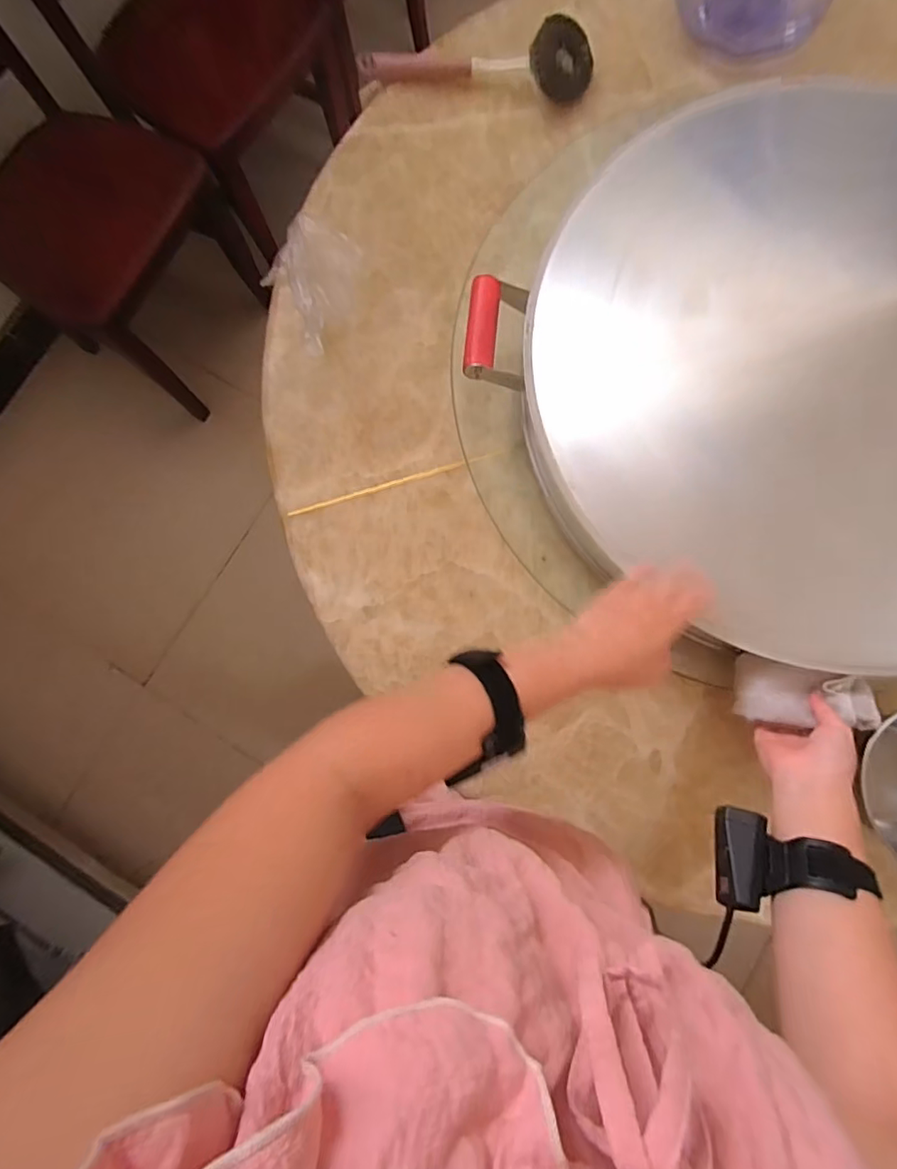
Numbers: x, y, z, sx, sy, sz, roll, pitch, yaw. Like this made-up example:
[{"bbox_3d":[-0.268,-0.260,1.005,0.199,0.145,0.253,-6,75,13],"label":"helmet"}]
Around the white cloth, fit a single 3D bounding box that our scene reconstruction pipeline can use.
[{"bbox_3d":[0.345,0.106,0.519,0.117,0.025,0.060,5,83,17],"label":"white cloth"}]

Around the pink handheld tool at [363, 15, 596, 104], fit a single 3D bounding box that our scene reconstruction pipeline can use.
[{"bbox_3d":[0.034,-0.691,0.703,0.312,0.059,0.070,6,83,3],"label":"pink handheld tool"}]

